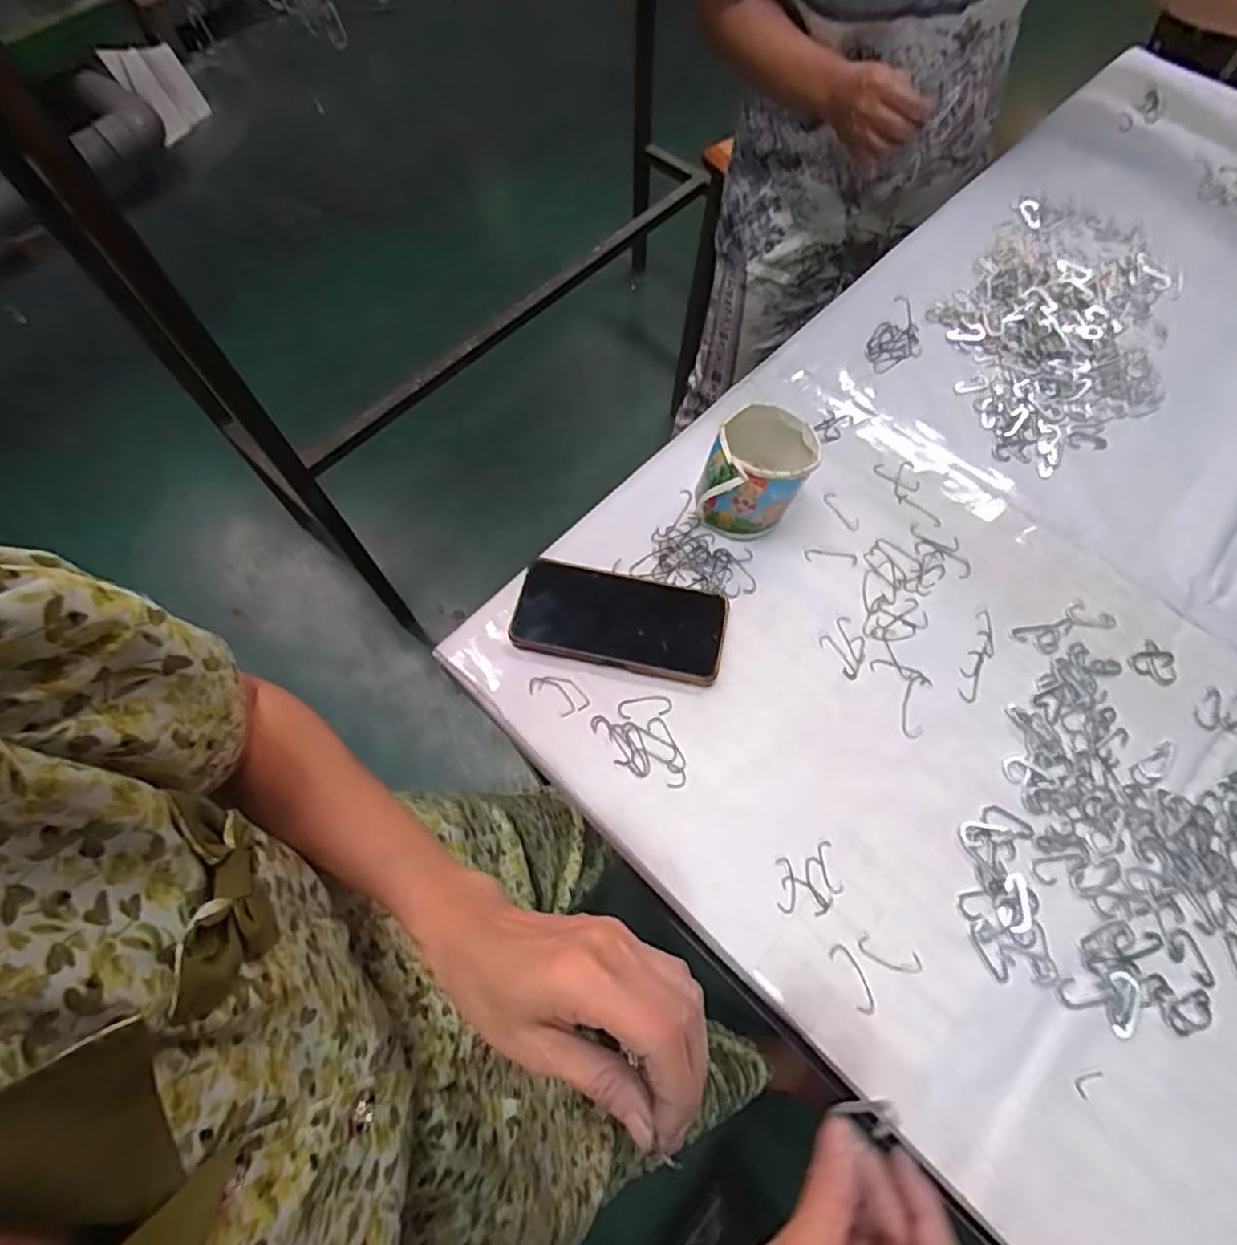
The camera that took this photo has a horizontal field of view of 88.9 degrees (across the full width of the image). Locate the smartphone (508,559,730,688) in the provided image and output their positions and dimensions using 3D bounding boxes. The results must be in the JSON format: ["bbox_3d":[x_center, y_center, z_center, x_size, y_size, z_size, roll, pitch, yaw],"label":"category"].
[{"bbox_3d":[0.002,-0.002,0.516,0.168,0.014,0.082,11,66,5],"label":"smartphone"}]

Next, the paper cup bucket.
[{"bbox_3d":[0.120,-0.127,0.538,0.081,0.077,0.092,22,67,10],"label":"paper cup bucket"}]

